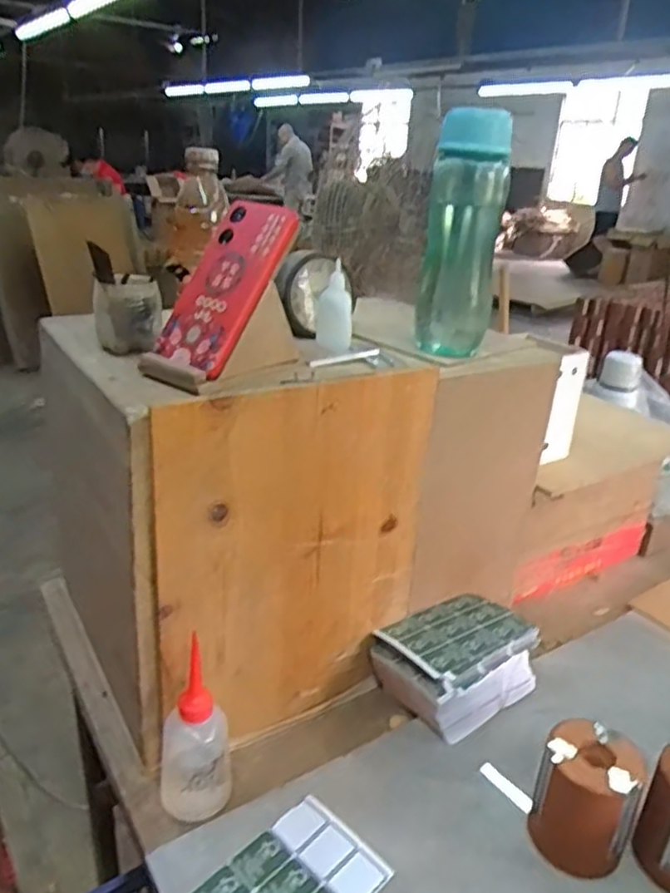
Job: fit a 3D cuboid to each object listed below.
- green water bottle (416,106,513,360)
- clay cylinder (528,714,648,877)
[{"bbox_3d":[0.130,-0.210,0.681,0.075,0.224,0.067,8,24,10],"label":"green water bottle"},{"bbox_3d":[0.214,0.307,0.571,0.076,0.107,0.093,18,27,31],"label":"clay cylinder"}]

